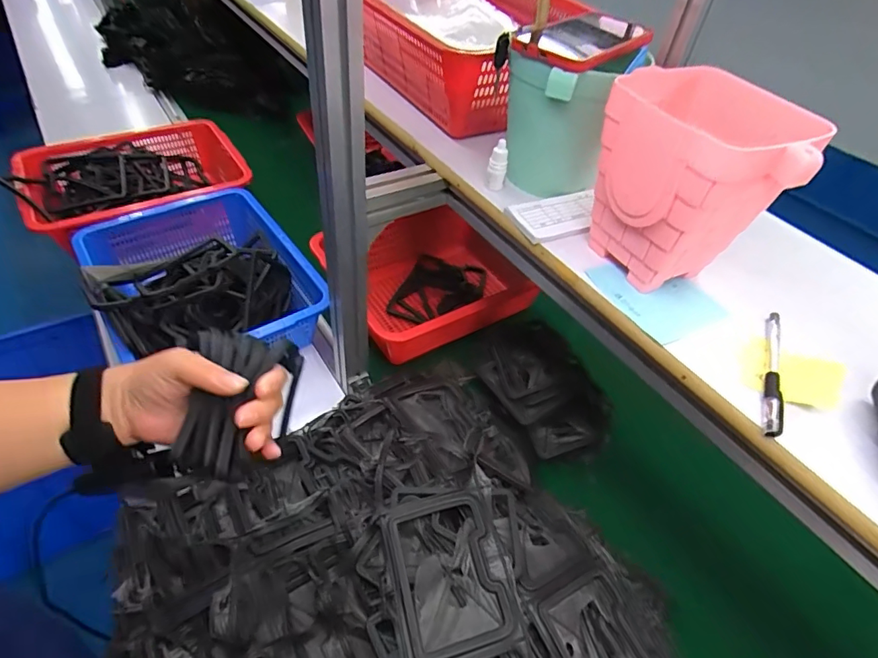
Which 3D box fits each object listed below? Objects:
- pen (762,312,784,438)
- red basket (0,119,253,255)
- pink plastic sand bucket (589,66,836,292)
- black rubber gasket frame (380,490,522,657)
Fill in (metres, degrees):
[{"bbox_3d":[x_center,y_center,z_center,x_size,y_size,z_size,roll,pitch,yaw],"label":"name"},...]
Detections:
[{"bbox_3d":[0.280,0.033,0.418,0.013,0.010,0.147,24,49,15],"label":"pen"},{"bbox_3d":[-0.617,-0.297,1.044,0.404,0.104,0.314,-23,53,-25],"label":"red basket"},{"bbox_3d":[0.219,-0.126,0.457,0.134,0.158,0.156,-29,56,-29],"label":"pink plastic sand bucket"},{"bbox_3d":[0.009,0.266,0.539,0.121,0.012,0.164,-11,53,-10],"label":"black rubber gasket frame"}]

